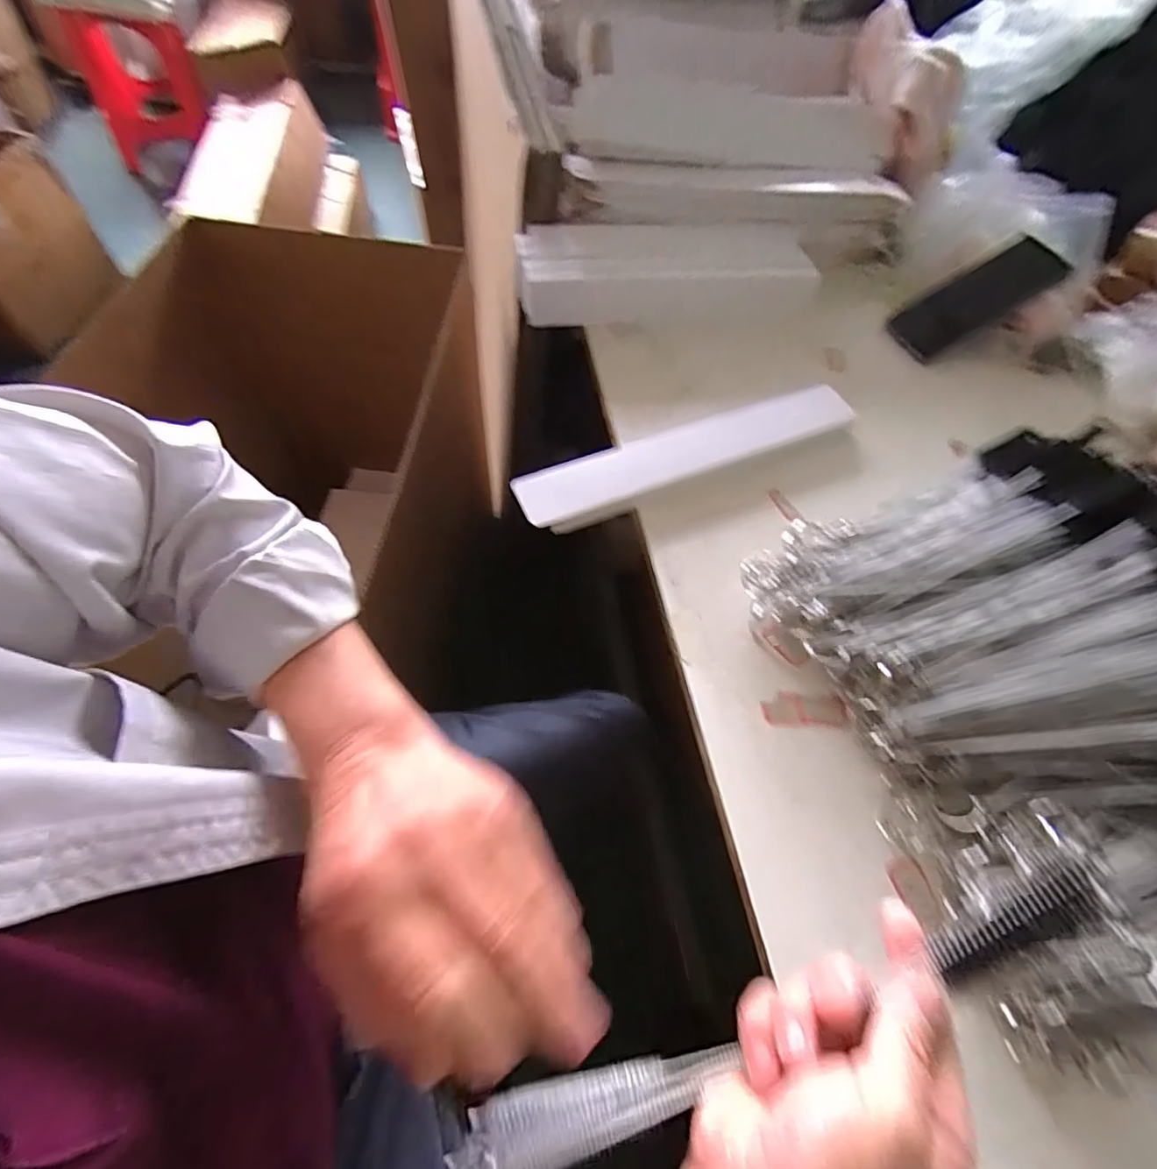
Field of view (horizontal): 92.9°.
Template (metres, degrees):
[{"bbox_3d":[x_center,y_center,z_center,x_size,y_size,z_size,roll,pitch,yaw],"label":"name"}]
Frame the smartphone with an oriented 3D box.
[{"bbox_3d":[0.423,-0.305,0.592,0.152,0.012,0.061,-32,85,19],"label":"smartphone"}]

